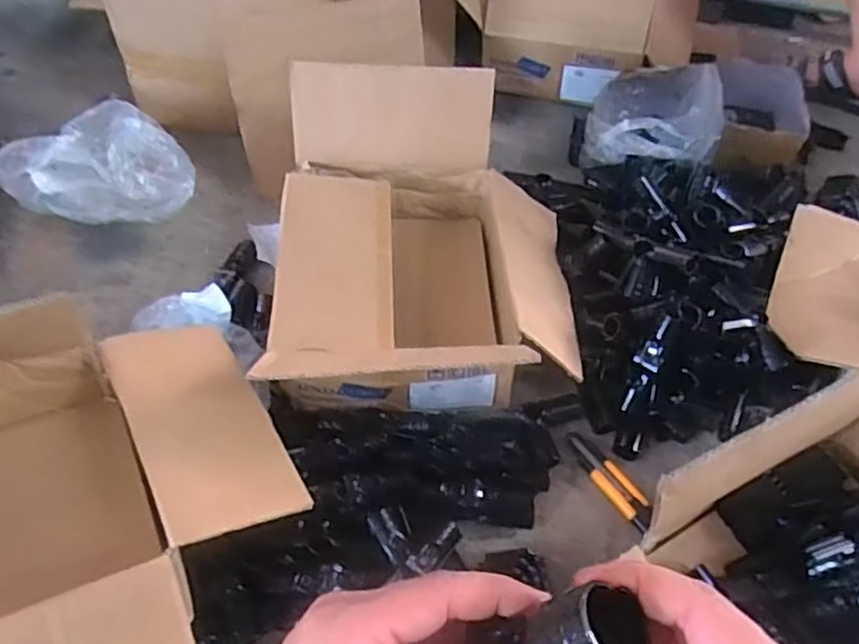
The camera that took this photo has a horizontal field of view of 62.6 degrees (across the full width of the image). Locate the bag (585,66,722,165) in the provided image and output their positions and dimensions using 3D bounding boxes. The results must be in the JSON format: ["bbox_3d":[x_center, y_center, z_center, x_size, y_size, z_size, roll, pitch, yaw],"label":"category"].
[{"bbox_3d":[0.360,-0.318,1.127,0.200,0.106,0.239,18,54,9],"label":"bag"}]

